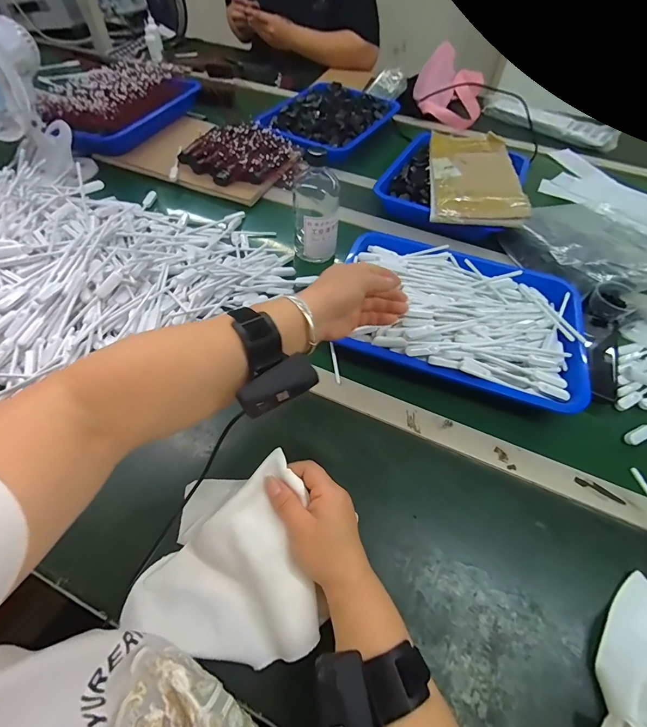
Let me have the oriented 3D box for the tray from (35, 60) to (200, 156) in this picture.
[{"bbox_3d":[-0.486,-0.625,0.845,0.250,0.079,0.385,22,56,11],"label":"tray"}]

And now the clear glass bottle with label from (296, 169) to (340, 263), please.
[{"bbox_3d":[-0.012,-0.241,0.580,0.076,0.131,0.063,4,54,-2],"label":"clear glass bottle with label"}]

